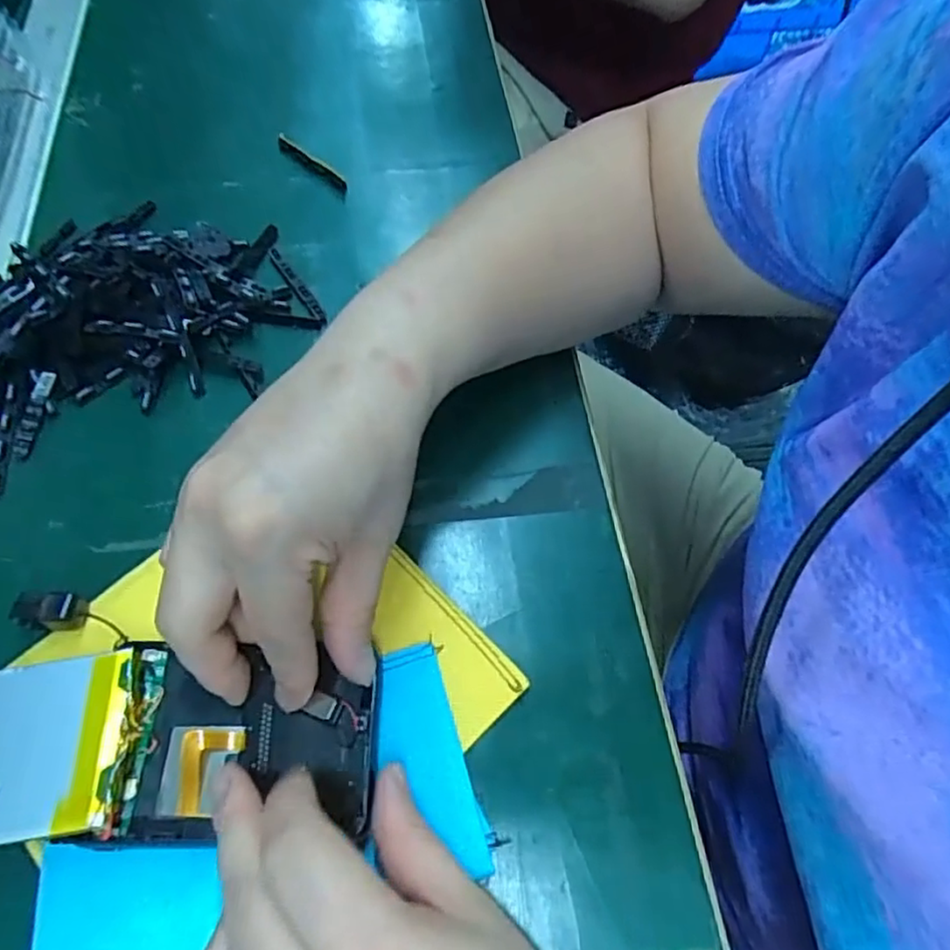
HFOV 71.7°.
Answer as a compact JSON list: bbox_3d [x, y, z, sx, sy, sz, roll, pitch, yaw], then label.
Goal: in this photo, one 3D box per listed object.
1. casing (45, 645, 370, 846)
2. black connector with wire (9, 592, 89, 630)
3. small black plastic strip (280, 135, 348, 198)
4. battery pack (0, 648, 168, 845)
[{"bbox_3d":[-0.086,0.100,0.247,0.096,0.014,0.068,2,63,-1],"label":"casing"},{"bbox_3d":[-0.176,0.056,0.272,0.027,0.017,0.013,-1,63,-2],"label":"black connector with wire"},{"bbox_3d":[-0.105,-0.199,0.417,0.066,0.007,0.011,42,69,18],"label":"small black plastic strip"},{"bbox_3d":[-0.165,0.102,0.243,0.085,0.018,0.063,-8,54,1],"label":"battery pack"}]

